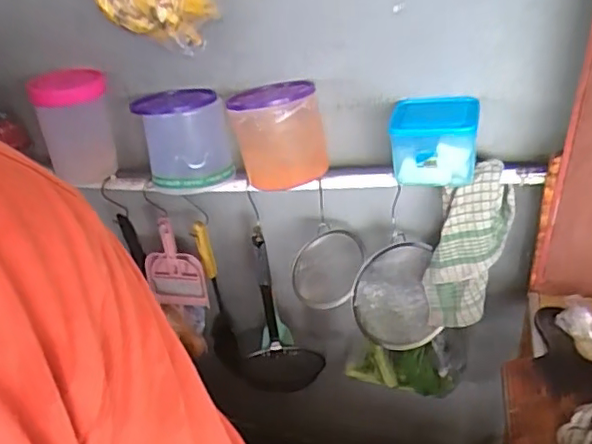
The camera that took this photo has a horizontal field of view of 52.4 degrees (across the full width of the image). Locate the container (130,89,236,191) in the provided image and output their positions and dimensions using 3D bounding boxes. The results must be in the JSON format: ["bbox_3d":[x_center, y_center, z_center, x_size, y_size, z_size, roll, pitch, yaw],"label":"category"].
[{"bbox_3d":[-0.184,-0.140,1.007,0.141,0.129,0.140,-11,34,-5],"label":"container"}]

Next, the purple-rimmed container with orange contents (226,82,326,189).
[{"bbox_3d":[-0.031,-0.146,0.967,0.137,0.136,0.145,-11,34,-6],"label":"purple-rimmed container with orange contents"}]

